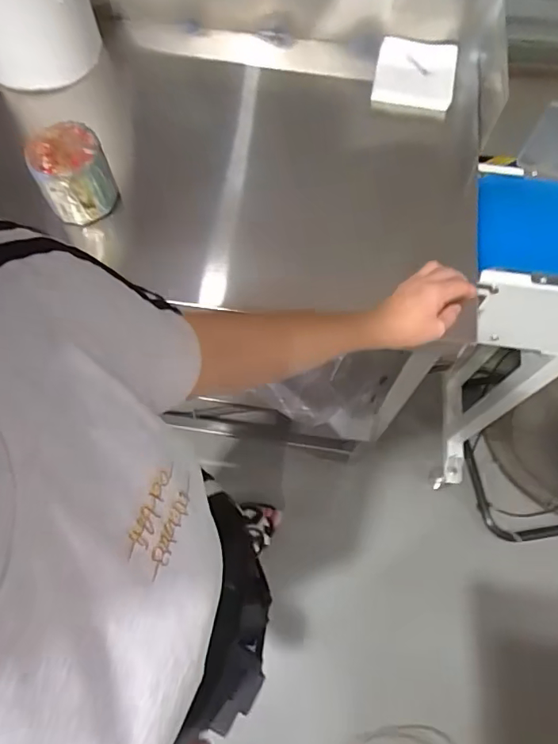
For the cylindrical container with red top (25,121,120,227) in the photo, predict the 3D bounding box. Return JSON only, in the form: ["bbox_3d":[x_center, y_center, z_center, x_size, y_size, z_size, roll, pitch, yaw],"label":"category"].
[{"bbox_3d":[-0.252,-0.241,0.628,0.083,0.081,0.089,0,68,0],"label":"cylindrical container with red top"}]

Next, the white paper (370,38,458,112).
[{"bbox_3d":[0.209,-0.456,0.787,0.121,0.024,0.118,11,68,4],"label":"white paper"}]

